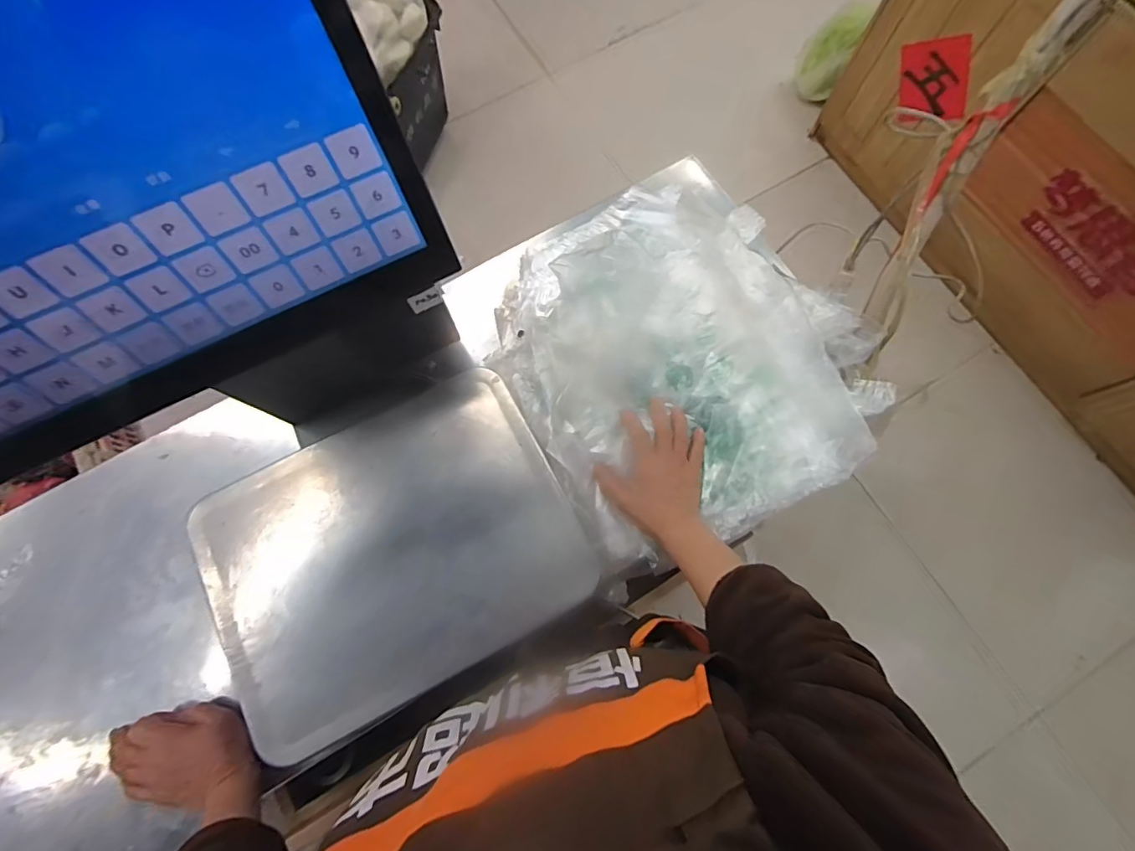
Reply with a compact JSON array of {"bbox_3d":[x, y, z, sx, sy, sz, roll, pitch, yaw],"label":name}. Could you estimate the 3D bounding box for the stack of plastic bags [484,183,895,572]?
[{"bbox_3d":[0.137,-0.106,0.630,0.431,0.108,0.461,-33,77,-8],"label":"stack of plastic bags"}]

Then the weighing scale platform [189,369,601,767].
[{"bbox_3d":[-0.187,0.134,0.558,0.379,0.036,0.290,-28,77,-7],"label":"weighing scale platform"}]

